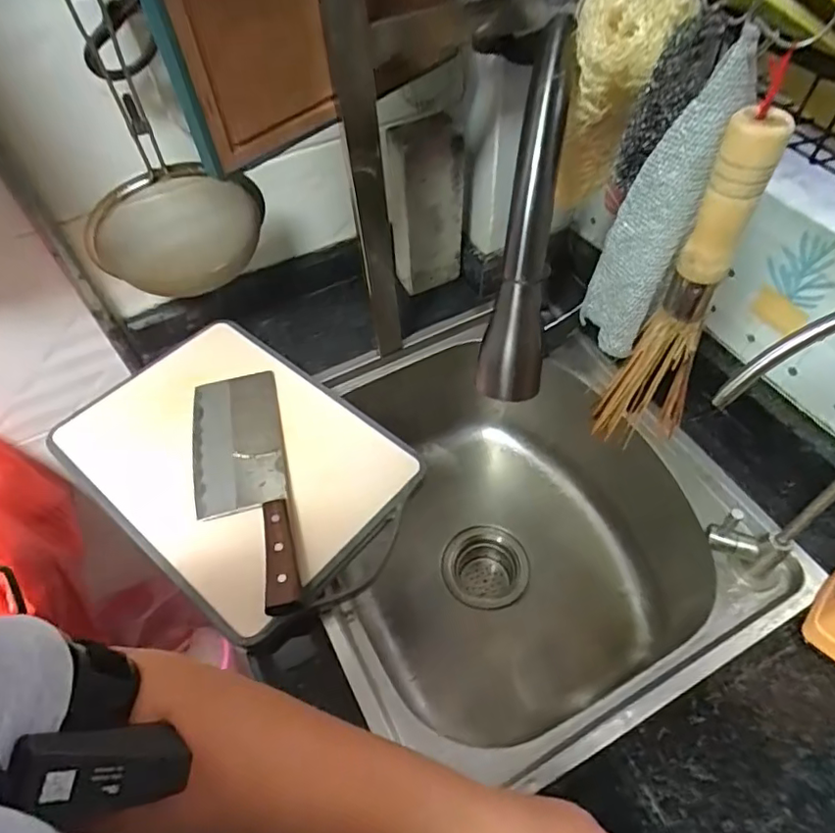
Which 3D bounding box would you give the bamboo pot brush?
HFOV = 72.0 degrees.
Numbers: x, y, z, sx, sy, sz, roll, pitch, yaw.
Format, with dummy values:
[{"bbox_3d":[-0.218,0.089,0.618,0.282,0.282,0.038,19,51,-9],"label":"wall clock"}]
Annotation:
[{"bbox_3d":[0.171,-0.064,0.378,0.050,0.250,0.043,30,60,23],"label":"bamboo pot brush"}]

